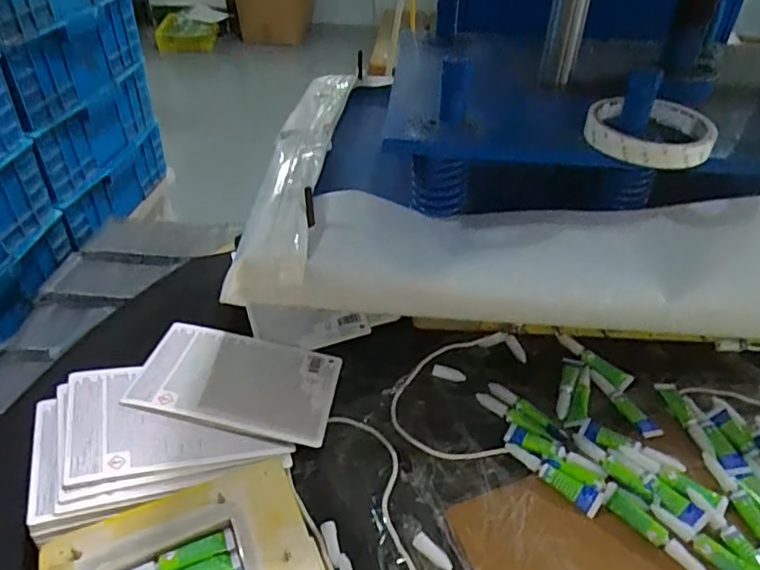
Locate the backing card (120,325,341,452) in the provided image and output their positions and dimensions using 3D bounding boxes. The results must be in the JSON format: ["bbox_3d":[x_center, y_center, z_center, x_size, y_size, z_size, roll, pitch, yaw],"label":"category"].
[{"bbox_3d":[-0.124,0.083,0.513,0.167,0.008,0.117,12,31,-2],"label":"backing card"}]

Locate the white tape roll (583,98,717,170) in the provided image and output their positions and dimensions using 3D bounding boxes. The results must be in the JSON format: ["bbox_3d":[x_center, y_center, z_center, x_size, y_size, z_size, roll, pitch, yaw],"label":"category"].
[{"bbox_3d":[0.196,-0.112,0.414,0.085,0.017,0.081,1,39,-1],"label":"white tape roll"}]

